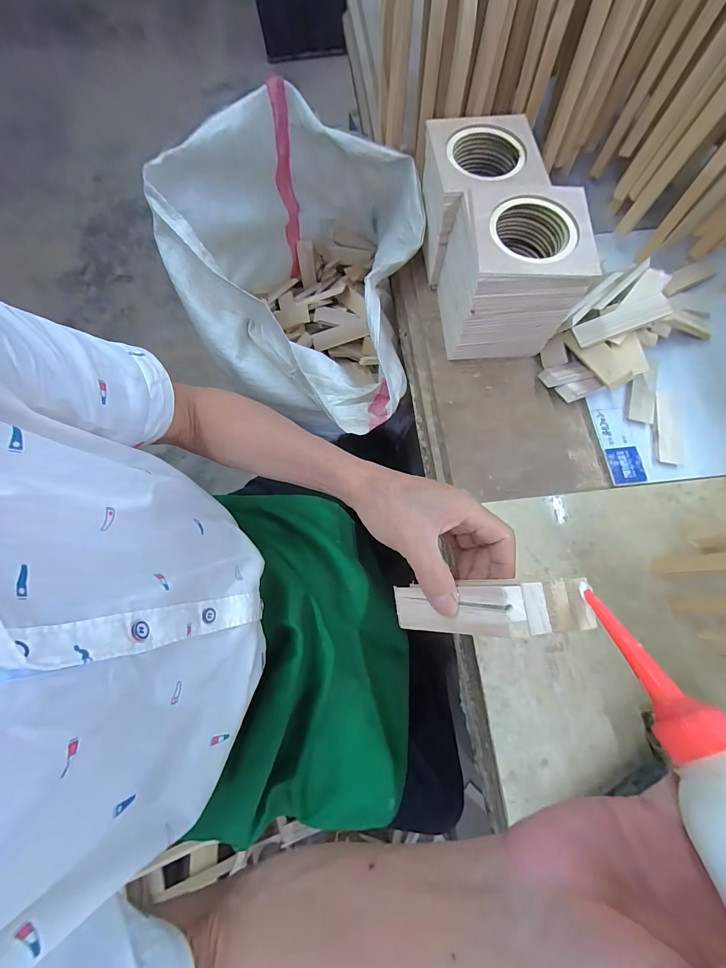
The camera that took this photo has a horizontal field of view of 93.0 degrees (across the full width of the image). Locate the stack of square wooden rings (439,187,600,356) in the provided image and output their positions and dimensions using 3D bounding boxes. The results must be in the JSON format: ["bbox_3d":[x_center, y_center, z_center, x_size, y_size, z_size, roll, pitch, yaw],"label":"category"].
[{"bbox_3d":[0.176,-0.247,0.426,0.135,0.145,0.125,-1,73,1],"label":"stack of square wooden rings"}]

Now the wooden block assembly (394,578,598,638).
[{"bbox_3d":[0.076,0.082,0.227,0.123,0.025,0.031,-16,70,33],"label":"wooden block assembly"}]

